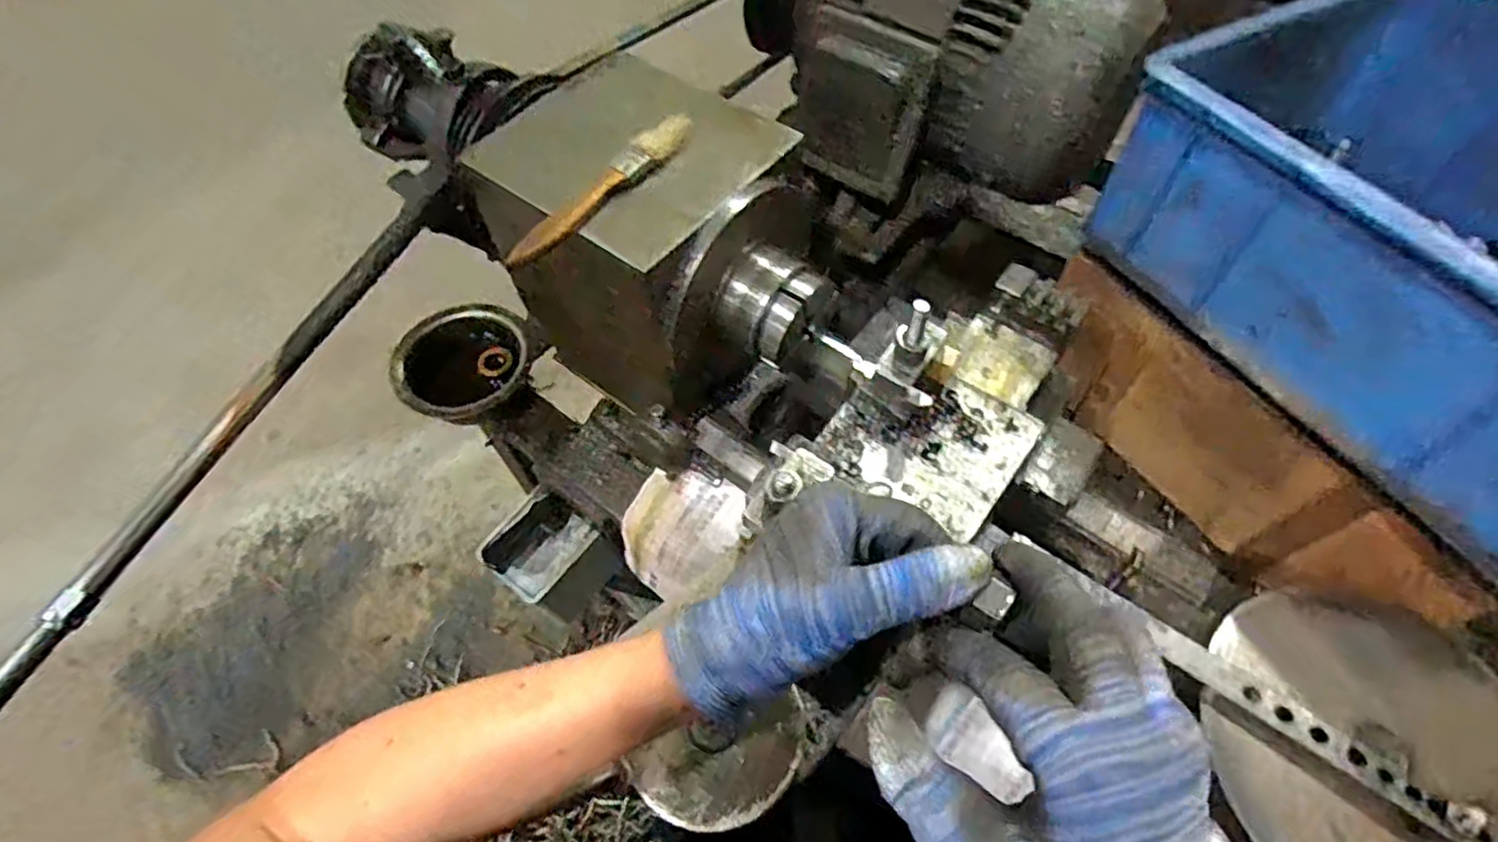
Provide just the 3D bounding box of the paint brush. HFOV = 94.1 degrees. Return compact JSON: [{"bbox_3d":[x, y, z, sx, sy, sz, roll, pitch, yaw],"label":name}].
[{"bbox_3d":[-0.089,-0.144,0.427,0.017,0.017,0.149,34,65,21],"label":"paint brush"}]

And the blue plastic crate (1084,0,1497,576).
[{"bbox_3d":[0.473,-0.121,0.451,0.286,0.137,0.395,-26,61,-14],"label":"blue plastic crate"}]

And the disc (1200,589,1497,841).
[{"bbox_3d":[0.353,0.187,0.388,0.176,0.022,0.181,-1,58,1],"label":"disc"}]

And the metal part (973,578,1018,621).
[{"bbox_3d":[0.091,0.065,0.259,0.010,0.004,0.014,33,64,20],"label":"metal part"}]

